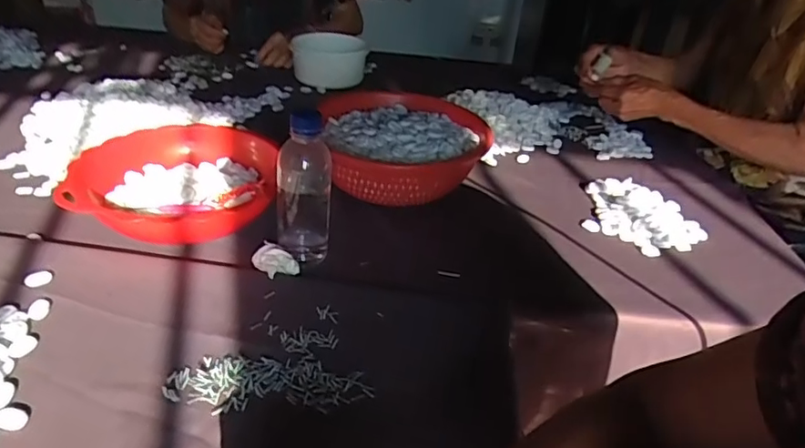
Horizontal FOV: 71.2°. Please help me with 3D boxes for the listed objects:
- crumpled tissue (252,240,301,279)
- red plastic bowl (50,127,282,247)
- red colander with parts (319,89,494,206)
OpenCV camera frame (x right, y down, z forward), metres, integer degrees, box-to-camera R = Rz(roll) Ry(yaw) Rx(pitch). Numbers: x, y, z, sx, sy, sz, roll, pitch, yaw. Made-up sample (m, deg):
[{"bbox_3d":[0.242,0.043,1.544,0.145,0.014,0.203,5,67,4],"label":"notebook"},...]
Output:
[{"bbox_3d":[-0.140,0.038,0.612,0.033,0.017,0.051,-19,40,-35],"label":"crumpled tissue"},{"bbox_3d":[-0.275,-0.048,0.692,0.223,0.065,0.245,0,32,-10],"label":"red plastic bowl"},{"bbox_3d":[0.000,-0.102,0.798,0.229,0.093,0.255,4,32,-4],"label":"red colander with parts"}]

